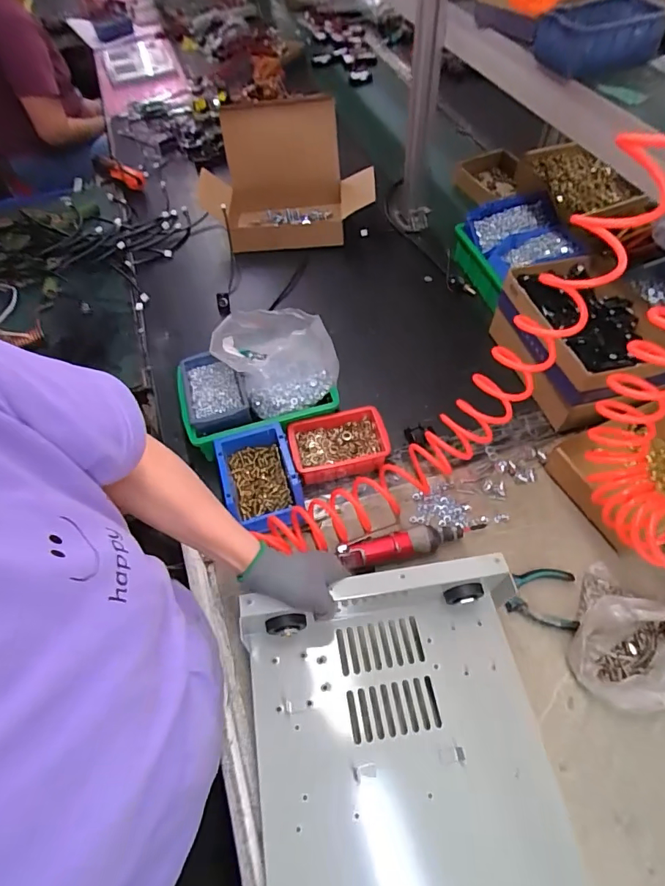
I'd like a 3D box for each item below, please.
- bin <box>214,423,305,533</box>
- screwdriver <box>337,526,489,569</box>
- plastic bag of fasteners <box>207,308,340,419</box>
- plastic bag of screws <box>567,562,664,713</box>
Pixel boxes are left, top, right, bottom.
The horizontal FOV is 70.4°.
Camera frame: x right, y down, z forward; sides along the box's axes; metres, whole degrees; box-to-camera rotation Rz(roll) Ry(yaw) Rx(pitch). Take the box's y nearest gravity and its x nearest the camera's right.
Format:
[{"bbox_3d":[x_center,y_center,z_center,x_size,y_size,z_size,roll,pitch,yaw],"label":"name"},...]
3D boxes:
[{"bbox_3d":[-0.110,0.052,0.701,0.106,0.060,0.144,-14,58,-10],"label":"bin"},{"bbox_3d":[0.114,0.142,0.665,0.205,0.033,0.033,-14,57,-5],"label":"screwdriver"},{"bbox_3d":[-0.096,-0.127,0.762,0.151,0.171,0.181,-34,63,-21],"label":"plastic bag of fasteners"},{"bbox_3d":[0.370,0.235,0.570,0.127,0.065,0.168,24,59,14],"label":"plastic bag of screws"}]

